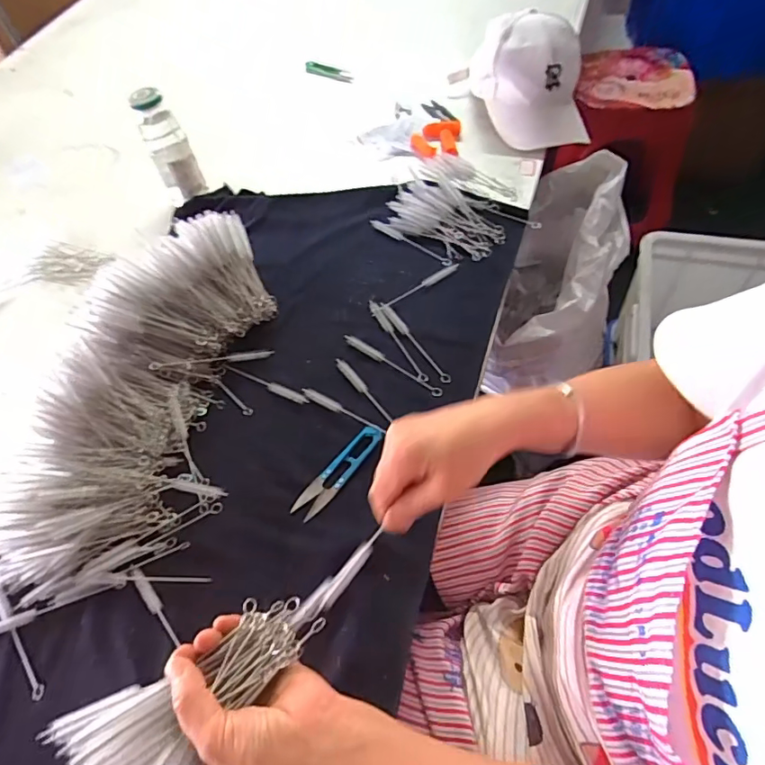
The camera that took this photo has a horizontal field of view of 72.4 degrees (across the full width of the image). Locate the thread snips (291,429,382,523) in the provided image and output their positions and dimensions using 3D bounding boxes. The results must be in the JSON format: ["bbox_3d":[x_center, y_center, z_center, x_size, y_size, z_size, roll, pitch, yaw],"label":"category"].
[{"bbox_3d":[-0.045,0.091,0.542,0.029,0.012,0.118,33,66,24],"label":"thread snips"}]

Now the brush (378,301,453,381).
[{"bbox_3d":[0.037,-0.051,0.640,0.012,0.013,0.143,-33,59,-14],"label":"brush"}]

